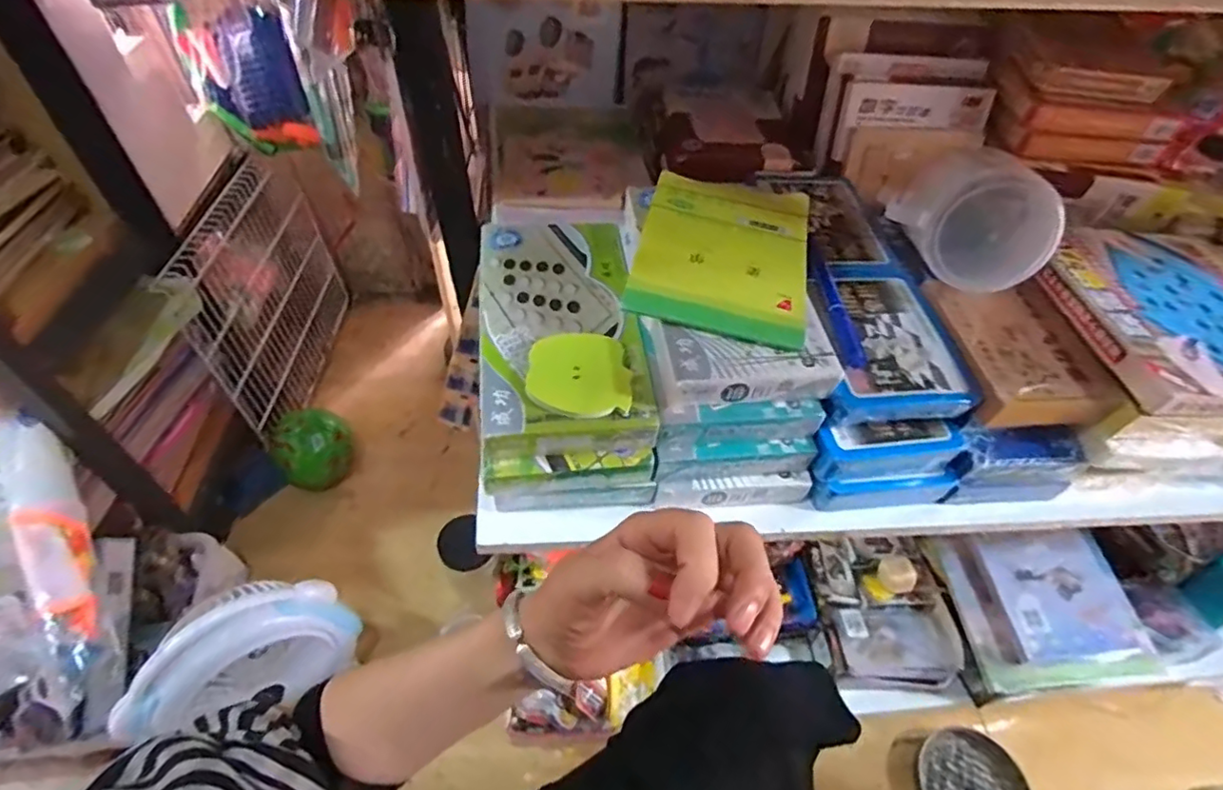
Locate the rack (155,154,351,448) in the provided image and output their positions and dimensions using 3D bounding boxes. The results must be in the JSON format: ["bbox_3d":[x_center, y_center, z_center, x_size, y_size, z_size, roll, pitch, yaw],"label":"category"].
[{"bbox_3d":[-0.632,-0.174,1.120,0.040,0.409,0.450,1,49,-2],"label":"rack"}]

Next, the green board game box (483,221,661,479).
[{"bbox_3d":[-0.037,-0.050,0.452,0.112,0.045,0.220,-4,49,-6],"label":"green board game box"}]

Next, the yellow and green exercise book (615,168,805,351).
[{"bbox_3d":[0.086,-0.112,0.454,0.124,0.020,0.172,11,49,7],"label":"yellow and green exercise book"}]

